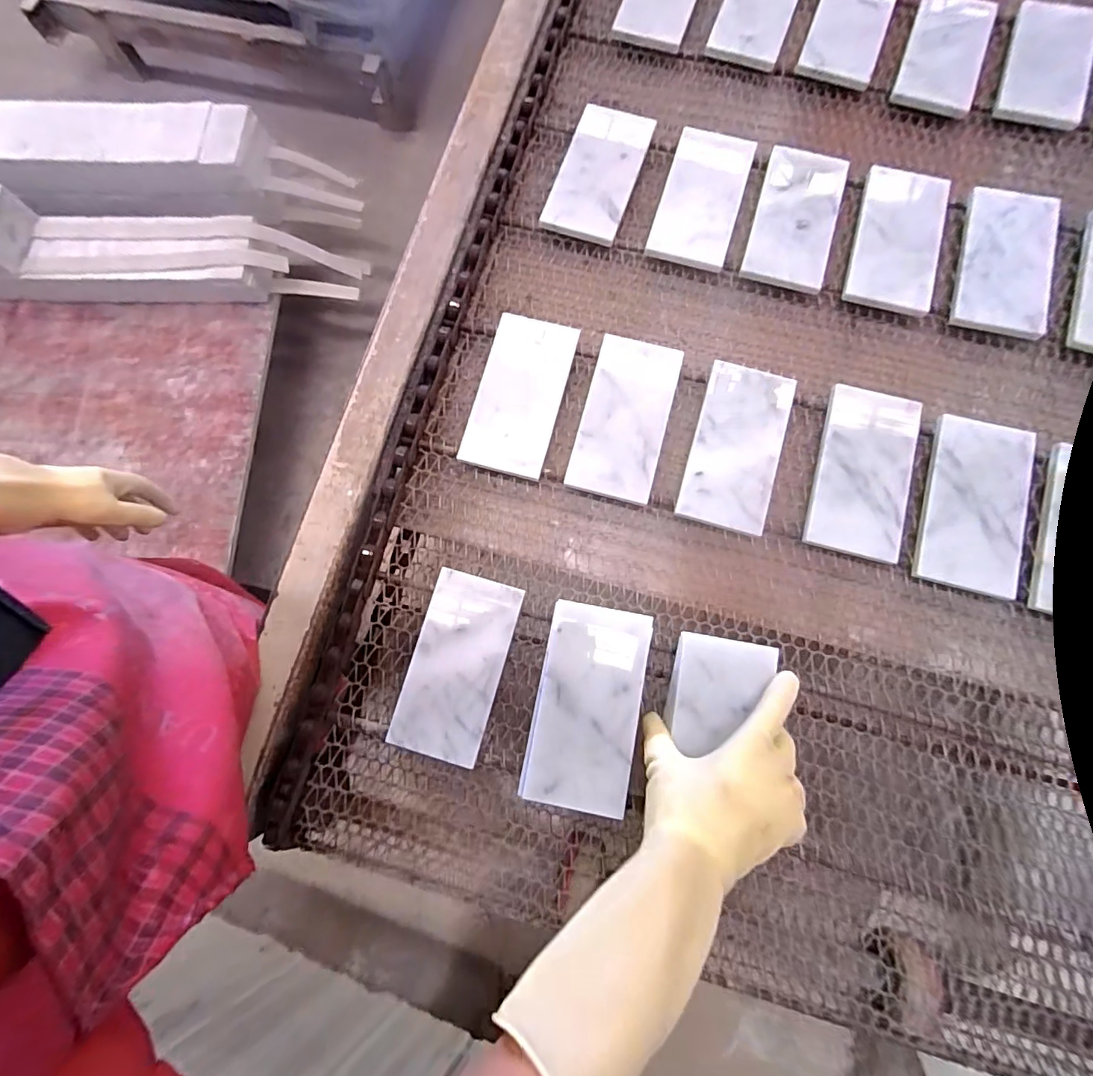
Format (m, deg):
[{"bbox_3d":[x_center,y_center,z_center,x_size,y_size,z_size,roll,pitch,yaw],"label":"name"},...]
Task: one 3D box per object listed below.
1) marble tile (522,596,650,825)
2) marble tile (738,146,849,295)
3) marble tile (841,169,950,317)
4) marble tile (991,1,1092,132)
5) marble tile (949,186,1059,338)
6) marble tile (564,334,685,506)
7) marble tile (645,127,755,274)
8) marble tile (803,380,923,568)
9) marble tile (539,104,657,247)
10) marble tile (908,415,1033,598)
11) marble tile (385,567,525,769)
[{"bbox_3d":[0.032,0.132,0.400,0.079,0.016,0.152,10,78,4],"label":"marble tile"},{"bbox_3d":[0.251,-0.326,0.512,0.078,0.008,0.160,16,77,10],"label":"marble tile"},{"bbox_3d":[0.347,-0.297,0.504,0.076,0.008,0.159,15,76,14],"label":"marble tile"},{"bbox_3d":[0.538,-0.513,0.547,0.081,0.011,0.173,20,75,16],"label":"marble tile"},{"bbox_3d":[0.446,-0.276,0.497,0.080,0.015,0.159,14,78,10],"label":"marble tile"},{"bbox_3d":[0.073,-0.113,0.470,0.076,0.013,0.153,14,83,6],"label":"marble tile"},{"bbox_3d":[0.159,-0.351,0.519,0.077,0.014,0.156,15,77,14],"label":"marble tile"},{"bbox_3d":[0.285,-0.060,0.458,0.078,0.011,0.154,14,81,12],"label":"marble tile"},{"bbox_3d":[0.055,-0.380,0.526,0.078,0.012,0.155,18,75,9],"label":"marble tile"},{"bbox_3d":[0.379,-0.031,0.450,0.082,0.008,0.156,16,78,10],"label":"marble tile"},{"bbox_3d":[-0.078,0.109,0.437,0.077,0.005,0.151,15,81,4],"label":"marble tile"}]

